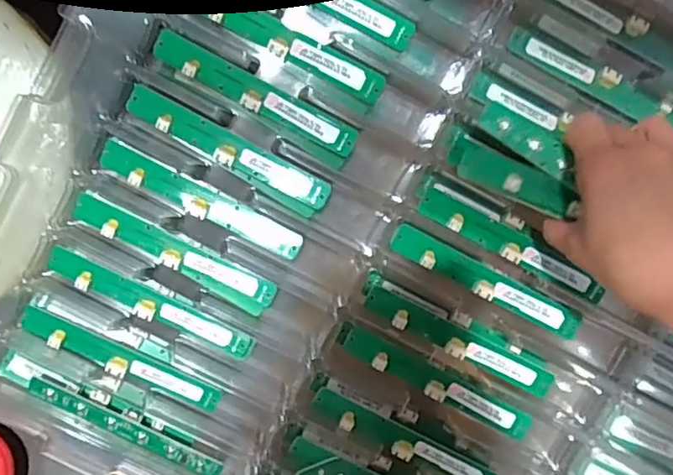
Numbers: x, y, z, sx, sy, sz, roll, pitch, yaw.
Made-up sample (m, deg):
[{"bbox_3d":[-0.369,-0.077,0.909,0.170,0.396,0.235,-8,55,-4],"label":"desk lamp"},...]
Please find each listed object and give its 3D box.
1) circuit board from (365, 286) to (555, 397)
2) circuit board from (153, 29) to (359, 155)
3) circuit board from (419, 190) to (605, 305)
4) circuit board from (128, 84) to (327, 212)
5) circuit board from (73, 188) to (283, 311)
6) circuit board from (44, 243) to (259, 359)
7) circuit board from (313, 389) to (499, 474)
[{"bbox_3d":[0.084,0.071,0.406,0.139,0.009,0.021,26,93,-2],"label":"circuit board"},{"bbox_3d":[-0.050,-0.092,0.380,0.138,0.008,0.020,28,93,-2],"label":"circuit board"},{"bbox_3d":[0.119,0.005,0.397,0.134,0.006,0.022,27,93,-2],"label":"circuit board"},{"bbox_3d":[-0.068,-0.057,0.383,0.139,0.008,0.021,28,93,-2],"label":"circuit board"},{"bbox_3d":[-0.105,0.010,0.390,0.139,0.008,0.024,25,93,-2],"label":"circuit board"},{"bbox_3d":[-0.122,0.046,0.395,0.142,0.008,0.021,26,93,-2],"label":"circuit board"},{"bbox_3d":[0.048,0.141,0.412,0.137,0.011,0.021,24,93,-2],"label":"circuit board"}]

